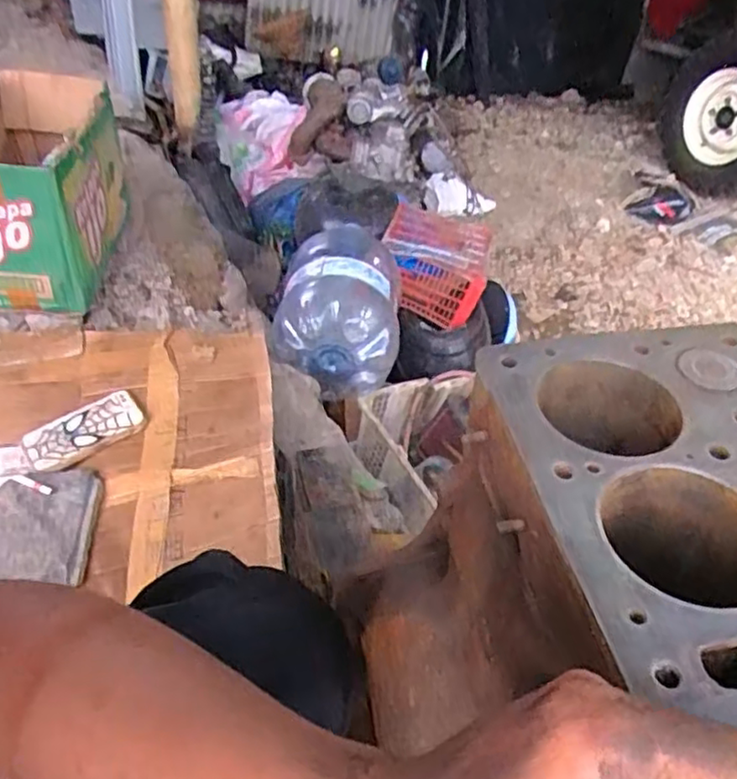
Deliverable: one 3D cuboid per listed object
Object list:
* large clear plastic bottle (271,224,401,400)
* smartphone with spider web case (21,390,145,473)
[{"bbox_3d":[-0.062,-0.191,1.381,0.235,0.206,0.379,3,41,-2],"label":"large clear plastic bottle"},{"bbox_3d":[-0.397,0.055,0.924,0.156,0.015,0.079,-26,50,-31],"label":"smartphone with spider web case"}]

